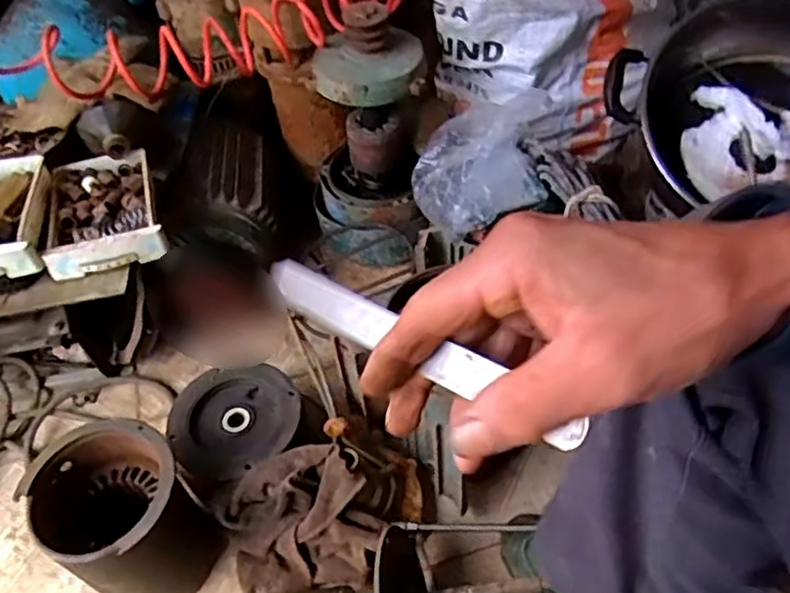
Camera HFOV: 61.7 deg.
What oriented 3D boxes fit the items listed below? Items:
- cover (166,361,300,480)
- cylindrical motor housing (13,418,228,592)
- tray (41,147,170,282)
[{"bbox_3d":[-0.181,0.133,0.744,0.138,0.021,0.144,-7,50,-1],"label":"cover"},{"bbox_3d":[-0.270,0.238,0.688,0.136,0.196,0.124,-2,50,3],"label":"cylindrical motor housing"},{"bbox_3d":[-0.353,-0.108,0.799,0.126,0.039,0.186,-18,51,-10],"label":"tray"}]

